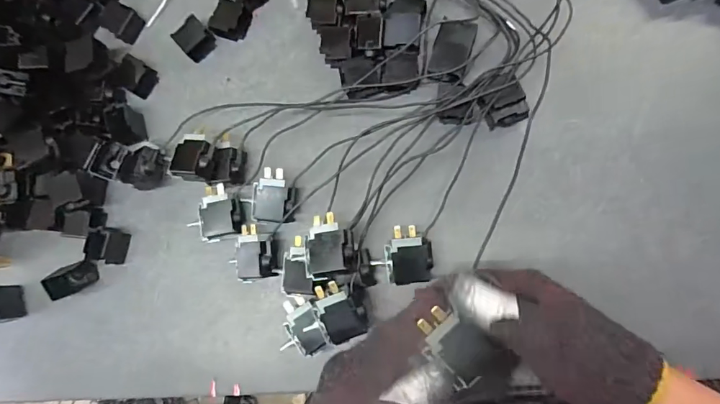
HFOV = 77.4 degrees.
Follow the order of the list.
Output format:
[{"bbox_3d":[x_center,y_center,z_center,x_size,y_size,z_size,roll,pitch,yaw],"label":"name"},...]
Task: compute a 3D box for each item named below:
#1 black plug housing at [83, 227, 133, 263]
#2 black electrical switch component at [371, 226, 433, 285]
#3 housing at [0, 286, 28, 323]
[{"bbox_3d":[-0.277,0.048,0.495,0.029,0.035,0.037,11,83,10],"label":"black plug housing"},{"bbox_3d":[0.043,0.054,0.445,0.057,0.040,0.055,-7,81,8],"label":"black electrical switch component"},{"bbox_3d":[-0.396,0.114,0.495,0.029,0.032,0.038,-12,80,7],"label":"housing"}]

